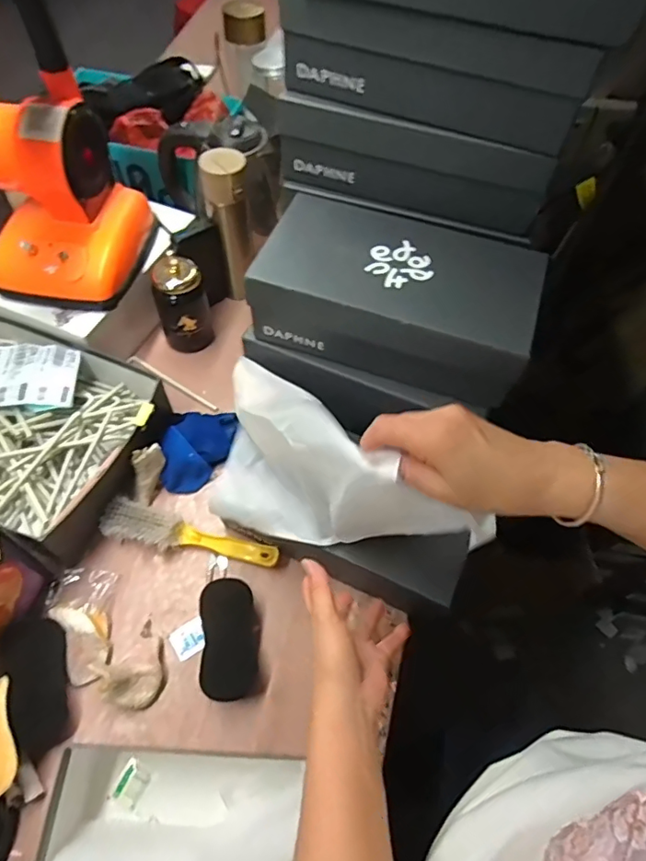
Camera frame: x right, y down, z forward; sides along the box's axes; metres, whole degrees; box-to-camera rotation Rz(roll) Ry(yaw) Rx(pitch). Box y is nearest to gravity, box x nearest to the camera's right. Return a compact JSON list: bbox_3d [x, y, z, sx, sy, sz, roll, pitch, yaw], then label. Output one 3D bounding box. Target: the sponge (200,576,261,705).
[{"bbox_3d":[-0.111,0.244,0.628,0.065,0.024,0.129,-5,72,-6],"label":"sponge"}]

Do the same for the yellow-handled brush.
[{"bbox_3d":[-0.171,0.136,0.678,0.230,0.033,0.047,14,59,5],"label":"yellow-handled brush"}]

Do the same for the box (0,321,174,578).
[{"bbox_3d":[-0.401,-0.007,0.718,0.323,0.083,0.273,26,61,13],"label":"box"}]

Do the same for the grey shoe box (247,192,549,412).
[{"bbox_3d":[0.083,-0.152,0.597,0.288,0.110,0.152,20,60,9],"label":"grey shoe box"}]

